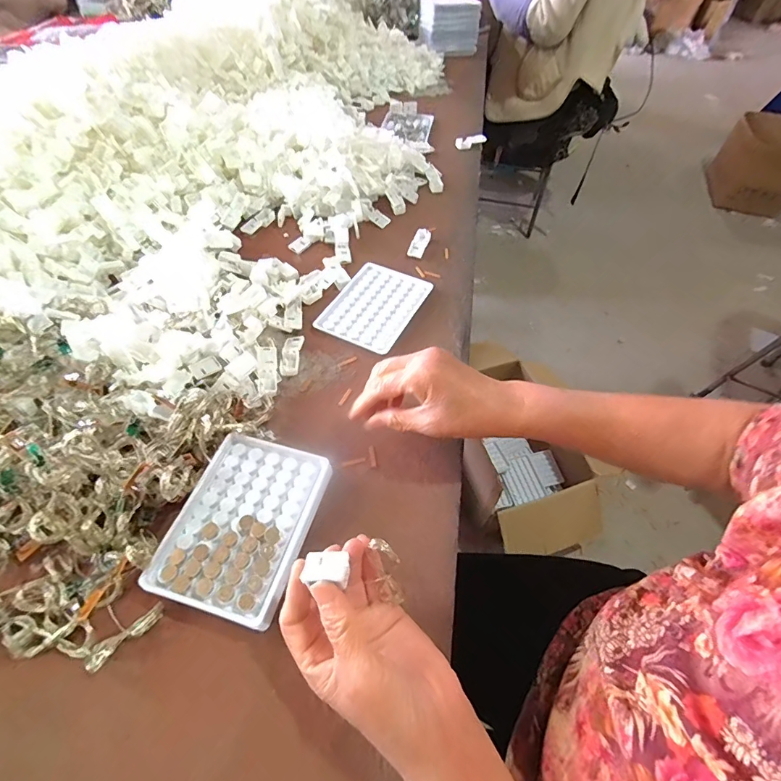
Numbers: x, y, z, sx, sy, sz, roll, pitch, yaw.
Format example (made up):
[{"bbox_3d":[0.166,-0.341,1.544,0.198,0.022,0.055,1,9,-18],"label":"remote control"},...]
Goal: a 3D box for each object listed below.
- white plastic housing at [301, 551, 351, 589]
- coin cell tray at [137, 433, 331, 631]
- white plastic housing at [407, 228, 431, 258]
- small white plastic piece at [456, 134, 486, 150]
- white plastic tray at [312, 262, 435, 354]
[{"bbox_3d":[-0.039,0.109,0.255,0.024,0.008,0.020,-8,31,7],"label":"white plastic housing"},{"bbox_3d":[-0.115,0.104,0.331,0.096,0.025,0.130,15,55,9],"label":"coin cell tray"},{"bbox_3d":[0.040,-0.205,0.576,0.022,0.010,0.059,16,55,9],"label":"white plastic housing"},{"bbox_3d":[0.147,-0.459,0.769,0.058,0.014,0.023,-11,55,-10],"label":"small white plastic piece"},{"bbox_3d":[-0.018,-0.102,0.498,0.096,0.006,0.131,23,56,14],"label":"white plastic tray"}]

